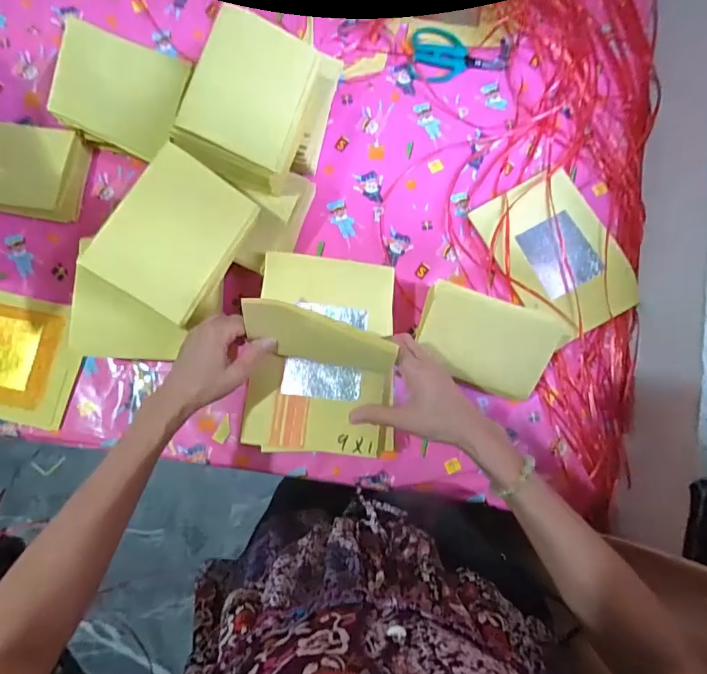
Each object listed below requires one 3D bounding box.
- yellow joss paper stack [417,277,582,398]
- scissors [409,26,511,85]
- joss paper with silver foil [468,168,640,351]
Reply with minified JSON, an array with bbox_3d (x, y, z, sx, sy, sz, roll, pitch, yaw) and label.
[{"bbox_3d":[0.175,0.006,0.583,0.176,0.012,0.117,20,105,19],"label":"yellow joss paper stack"},{"bbox_3d":[0.167,-0.433,0.691,0.152,0.007,0.087,5,85,-4],"label":"scissors"},{"bbox_3d":[0.298,-0.121,0.651,0.162,0.030,0.231,-30,88,-6],"label":"joss paper with silver foil"}]

